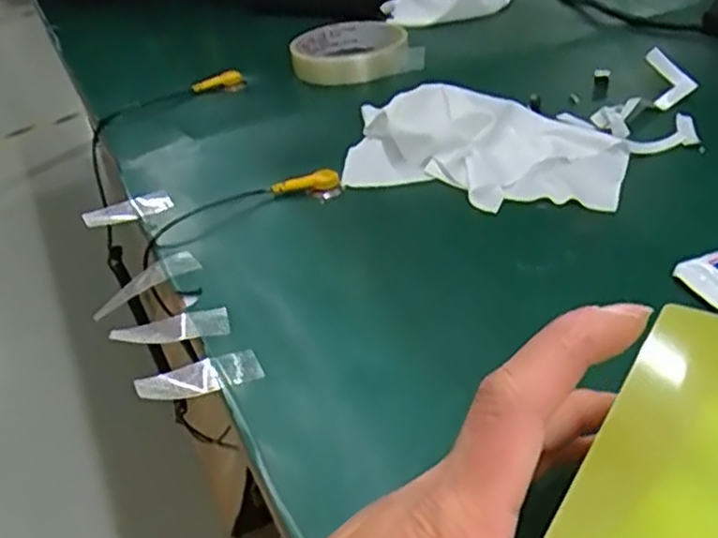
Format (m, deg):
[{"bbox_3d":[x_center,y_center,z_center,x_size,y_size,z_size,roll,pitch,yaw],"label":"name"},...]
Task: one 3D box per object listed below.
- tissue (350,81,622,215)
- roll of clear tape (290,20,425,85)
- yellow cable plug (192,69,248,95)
[{"bbox_3d":[0.074,-0.081,0.457,0.168,0.034,0.096,4,38,15],"label":"tissue"},{"bbox_3d":[-0.006,-0.181,0.616,0.097,0.021,0.097,-5,37,3],"label":"roll of clear tape"},{"bbox_3d":[-0.115,-0.153,0.612,0.045,0.017,0.009,-19,38,-15],"label":"yellow cable plug"}]

